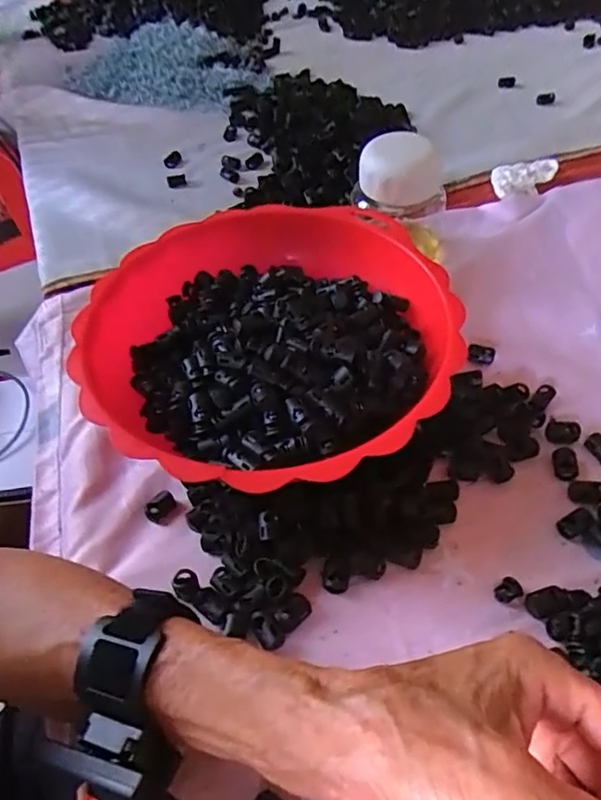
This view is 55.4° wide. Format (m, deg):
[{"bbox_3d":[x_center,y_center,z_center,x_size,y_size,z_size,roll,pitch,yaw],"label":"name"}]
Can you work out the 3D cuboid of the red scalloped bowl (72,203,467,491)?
[{"bbox_3d":[-0.019,-0.038,0.392,0.233,0.067,0.244,-2,50,2],"label":"red scalloped bowl"}]

